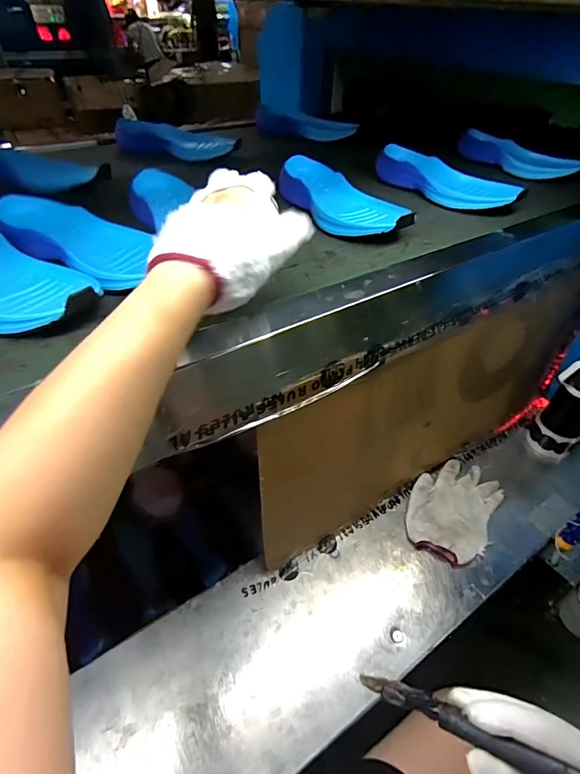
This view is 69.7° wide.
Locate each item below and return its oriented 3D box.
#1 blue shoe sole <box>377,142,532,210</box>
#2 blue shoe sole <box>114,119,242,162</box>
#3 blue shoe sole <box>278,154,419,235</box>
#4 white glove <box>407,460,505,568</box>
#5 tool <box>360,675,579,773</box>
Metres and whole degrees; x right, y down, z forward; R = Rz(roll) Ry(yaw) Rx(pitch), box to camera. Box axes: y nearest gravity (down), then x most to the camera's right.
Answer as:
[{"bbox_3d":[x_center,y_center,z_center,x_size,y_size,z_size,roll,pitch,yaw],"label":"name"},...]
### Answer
[{"bbox_3d":[0.243,-0.334,0.663,0.073,0.049,0.237,-23,48,-25],"label":"blue shoe sole"},{"bbox_3d":[-0.216,-0.475,0.802,0.251,0.048,0.092,6,42,5],"label":"blue shoe sole"},{"bbox_3d":[0.065,-0.265,0.580,0.091,0.047,0.236,-19,46,-22],"label":"blue shoe sole"},{"bbox_3d":[0.278,0.207,0.716,0.132,0.021,0.190,23,46,25],"label":"white glove"},{"bbox_3d":[0.118,0.206,0.245,0.156,0.015,0.016,1,35,38],"label":"tool"}]

